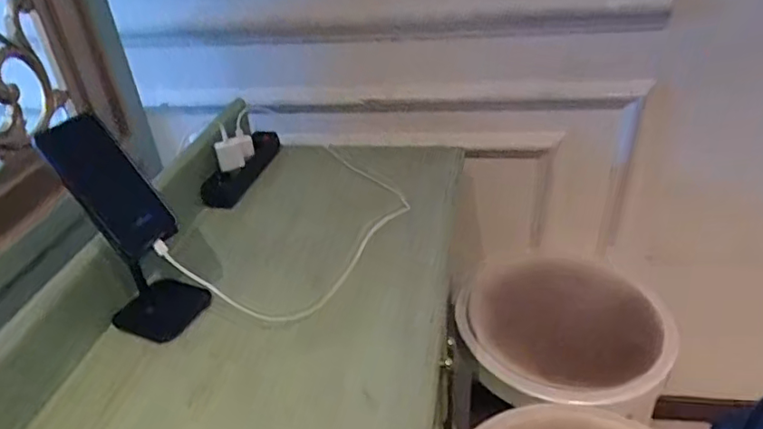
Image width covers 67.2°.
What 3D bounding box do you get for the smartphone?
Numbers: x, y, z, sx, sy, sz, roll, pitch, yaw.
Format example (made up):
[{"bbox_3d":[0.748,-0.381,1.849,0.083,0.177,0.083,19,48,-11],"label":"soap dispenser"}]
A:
[{"bbox_3d":[-0.305,-0.032,0.645,0.072,0.166,0.016,-44,20,-30],"label":"smartphone"}]

